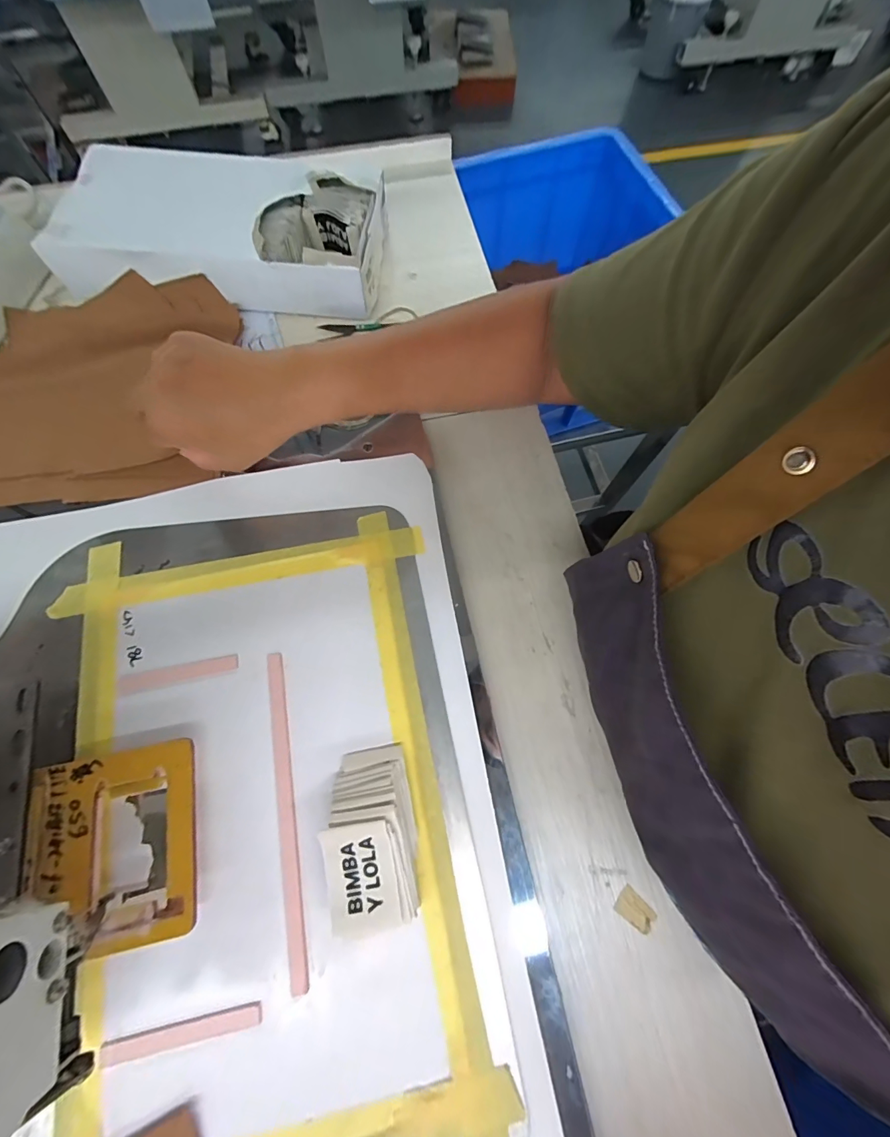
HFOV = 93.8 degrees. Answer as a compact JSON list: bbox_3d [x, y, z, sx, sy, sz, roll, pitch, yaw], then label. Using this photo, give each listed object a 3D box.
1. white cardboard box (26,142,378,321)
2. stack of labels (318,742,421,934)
[{"bbox_3d":[-0.221,-0.339,0.421,0.309,0.056,0.144,5,70,0],"label":"white cardboard box"},{"bbox_3d":[-0.046,0.162,0.255,0.052,0.032,0.092,-8,71,-5],"label":"stack of labels"}]

